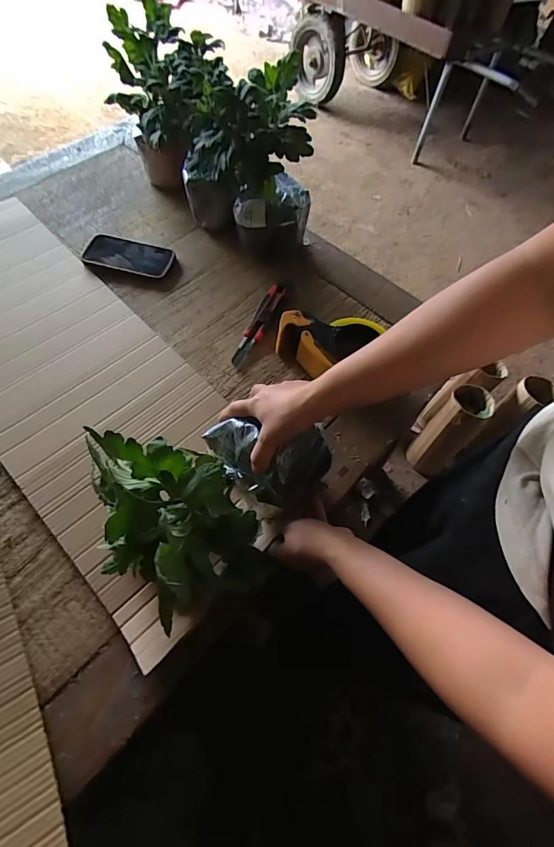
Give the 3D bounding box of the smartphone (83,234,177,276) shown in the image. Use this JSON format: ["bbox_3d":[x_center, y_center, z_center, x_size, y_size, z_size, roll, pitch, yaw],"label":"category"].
[{"bbox_3d":[-0.272,-0.309,0.731,0.162,0.016,0.082,12,61,1],"label":"smartphone"}]

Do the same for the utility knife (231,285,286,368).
[{"bbox_3d":[-0.029,-0.167,0.656,0.030,0.016,0.173,21,62,6],"label":"utility knife"}]

